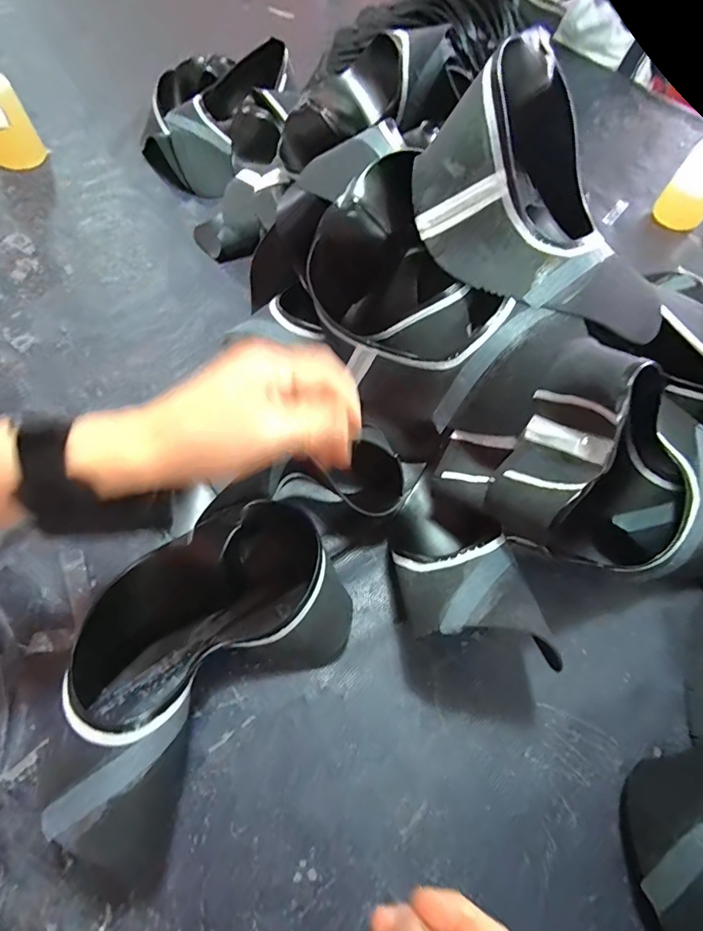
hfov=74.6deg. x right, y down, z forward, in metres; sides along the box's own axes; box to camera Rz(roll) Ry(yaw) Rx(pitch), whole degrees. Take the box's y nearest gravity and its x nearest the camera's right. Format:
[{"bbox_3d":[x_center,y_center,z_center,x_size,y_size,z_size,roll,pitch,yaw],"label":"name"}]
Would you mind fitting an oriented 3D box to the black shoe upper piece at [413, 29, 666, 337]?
[{"bbox_3d":[0.145,-0.184,0.318,0.197,0.110,0.111,24,62,10],"label":"black shoe upper piece"}]

